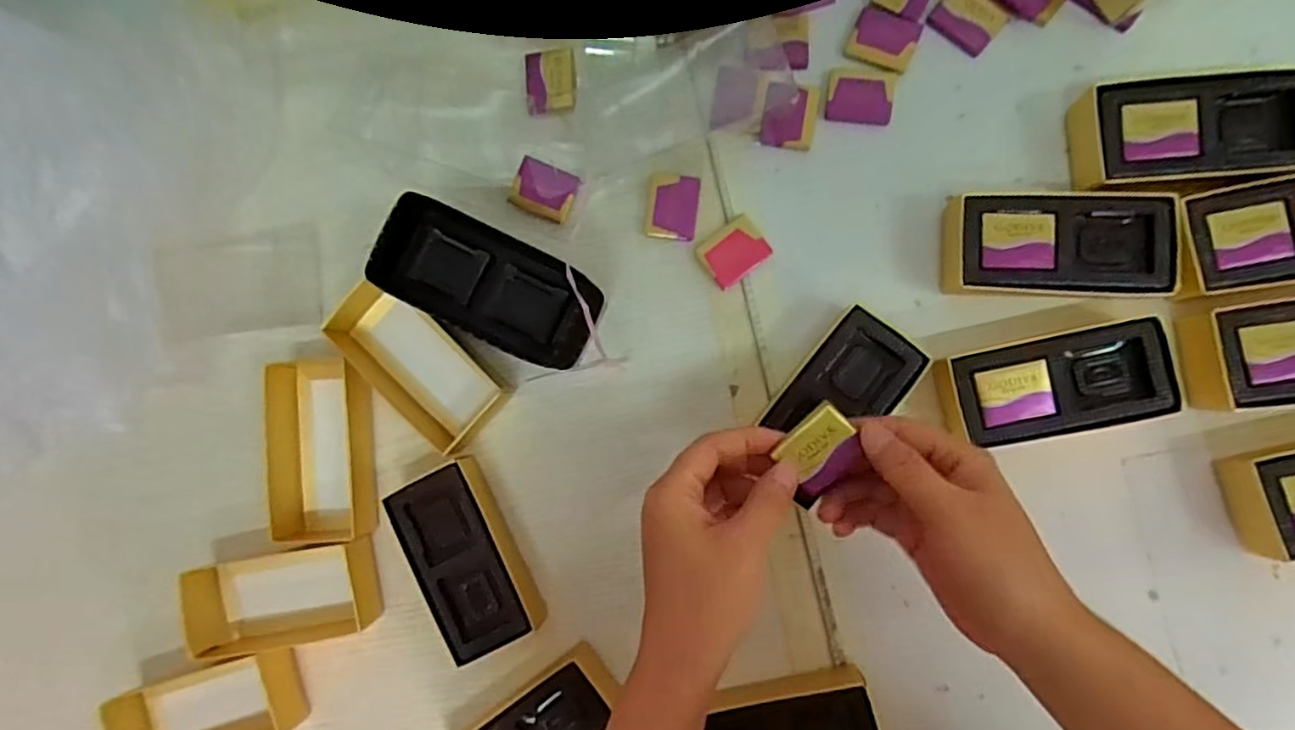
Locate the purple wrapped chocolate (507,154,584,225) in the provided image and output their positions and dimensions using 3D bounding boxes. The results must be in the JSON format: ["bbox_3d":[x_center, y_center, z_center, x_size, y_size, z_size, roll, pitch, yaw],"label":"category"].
[{"bbox_3d":[-0.066,-0.111,0.410,0.038,0.014,0.032,22,90,6],"label":"purple wrapped chocolate"}]

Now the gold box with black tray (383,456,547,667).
[{"bbox_3d":[-0.113,0.121,0.404,0.053,0.036,0.111,-26,85,5],"label":"gold box with black tray"}]

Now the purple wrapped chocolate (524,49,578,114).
[{"bbox_3d":[-0.062,-0.184,0.417,0.032,0.004,0.040,-5,87,6],"label":"purple wrapped chocolate"}]

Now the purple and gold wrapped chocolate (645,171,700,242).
[{"bbox_3d":[0.016,-0.101,0.409,0.032,0.009,0.040,7,89,6],"label":"purple and gold wrapped chocolate"}]

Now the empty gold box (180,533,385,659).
[{"bbox_3d":[-0.232,0.152,0.418,0.119,0.030,0.060,-12,87,6],"label":"empty gold box"}]

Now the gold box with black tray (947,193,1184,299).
[{"bbox_3d":[0.236,-0.069,0.376,0.119,0.031,0.057,4,88,6],"label":"gold box with black tray"}]

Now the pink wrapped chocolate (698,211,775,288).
[{"bbox_3d":[0.054,-0.072,0.405,0.040,0.009,0.032,-37,85,4],"label":"pink wrapped chocolate"}]

